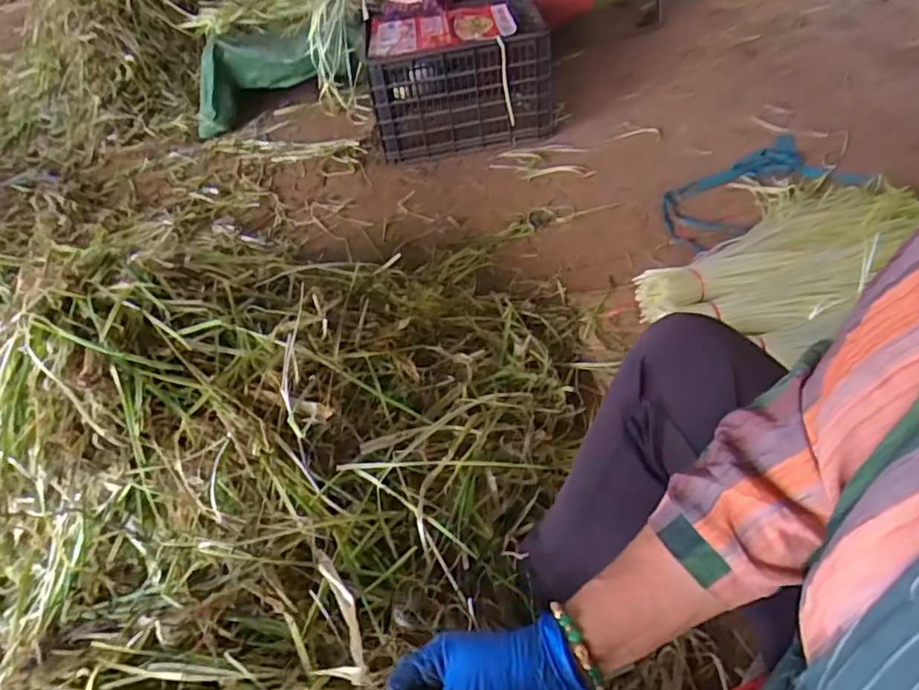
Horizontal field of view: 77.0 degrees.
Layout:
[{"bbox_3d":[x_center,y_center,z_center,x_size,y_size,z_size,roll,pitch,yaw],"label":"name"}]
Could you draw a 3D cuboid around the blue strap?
[{"bbox_3d":[0.668,-0.356,1.311,0.493,0.040,0.286,-21,50,-14],"label":"blue strap"}]

